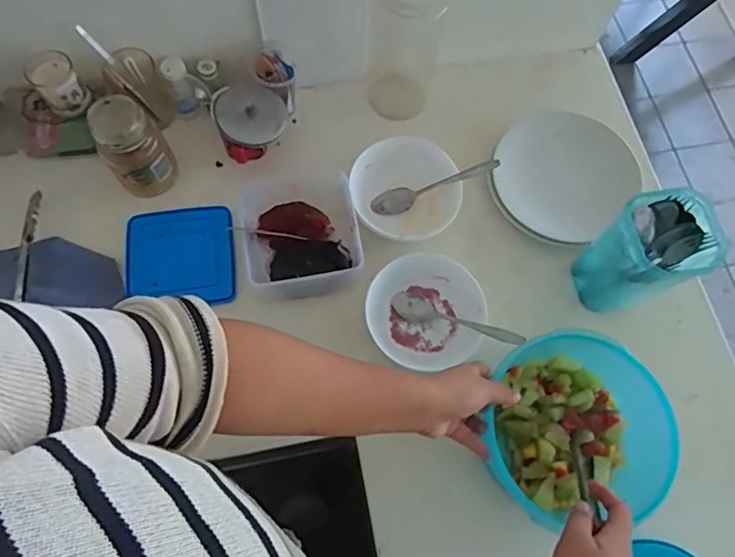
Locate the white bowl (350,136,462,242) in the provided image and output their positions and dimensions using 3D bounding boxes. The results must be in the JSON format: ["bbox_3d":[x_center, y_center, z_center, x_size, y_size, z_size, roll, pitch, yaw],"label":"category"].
[{"bbox_3d":[0.052,-0.113,0.711,0.139,0.051,0.136,1,70,-2],"label":"white bowl"}]

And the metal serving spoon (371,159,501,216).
[{"bbox_3d":[0.089,-0.125,0.713,0.173,0.014,0.033,-21,71,13],"label":"metal serving spoon"}]

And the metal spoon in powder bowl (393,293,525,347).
[{"bbox_3d":[0.108,0.052,0.661,0.168,0.016,0.034,16,69,26],"label":"metal spoon in powder bowl"}]

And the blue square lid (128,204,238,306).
[{"bbox_3d":[-0.244,-0.029,0.698,0.141,0.020,0.127,-6,84,-2],"label":"blue square lid"}]

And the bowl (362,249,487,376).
[{"bbox_3d":[0.072,0.042,0.672,0.142,0.043,0.136,1,70,-2],"label":"bowl"}]

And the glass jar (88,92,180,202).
[{"bbox_3d":[-0.296,-0.165,0.679,0.074,0.120,0.068,1,70,-2],"label":"glass jar"}]

